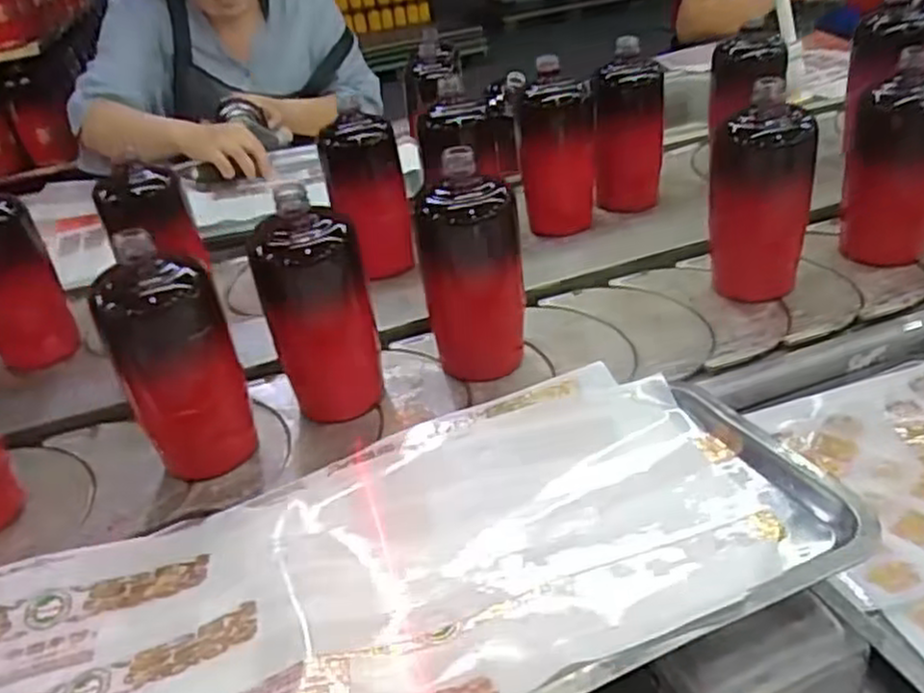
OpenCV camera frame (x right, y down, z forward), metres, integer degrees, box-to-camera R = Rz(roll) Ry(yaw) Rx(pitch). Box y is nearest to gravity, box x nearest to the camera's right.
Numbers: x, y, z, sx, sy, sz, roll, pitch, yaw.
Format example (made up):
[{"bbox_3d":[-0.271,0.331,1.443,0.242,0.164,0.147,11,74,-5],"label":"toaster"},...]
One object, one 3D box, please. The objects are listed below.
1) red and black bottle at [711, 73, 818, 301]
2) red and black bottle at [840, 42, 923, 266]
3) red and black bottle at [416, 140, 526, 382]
[{"bbox_3d":[0.266,-0.130,0.669,0.061,0.176,0.066,-21,34,-21],"label":"red and black bottle"},{"bbox_3d":[0.412,-0.173,0.707,0.083,0.176,0.087,15,38,32],"label":"red and black bottle"},{"bbox_3d":[0.008,-0.058,0.613,0.072,0.172,0.060,-27,37,-29],"label":"red and black bottle"}]

